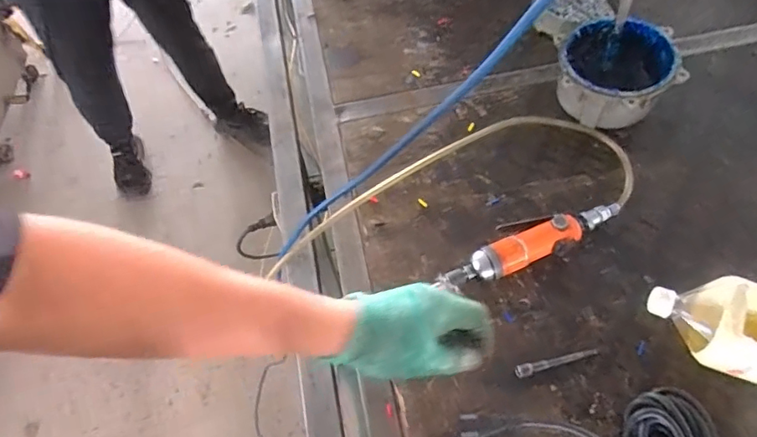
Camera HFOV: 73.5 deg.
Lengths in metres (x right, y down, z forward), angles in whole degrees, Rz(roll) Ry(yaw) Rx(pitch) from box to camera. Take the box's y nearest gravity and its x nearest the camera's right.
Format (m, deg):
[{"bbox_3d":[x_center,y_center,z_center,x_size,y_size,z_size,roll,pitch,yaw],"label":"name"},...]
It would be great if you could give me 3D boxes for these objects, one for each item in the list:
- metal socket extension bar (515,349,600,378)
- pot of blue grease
[{"bbox_3d":[0.199,0.161,0.564,0.097,0.009,0.014,-12,61,-4],"label":"metal socket extension bar"},{"bbox_3d":[0.325,-0.197,0.713,0.147,0.089,0.142,-1,61,2],"label":"pot of blue grease"}]

